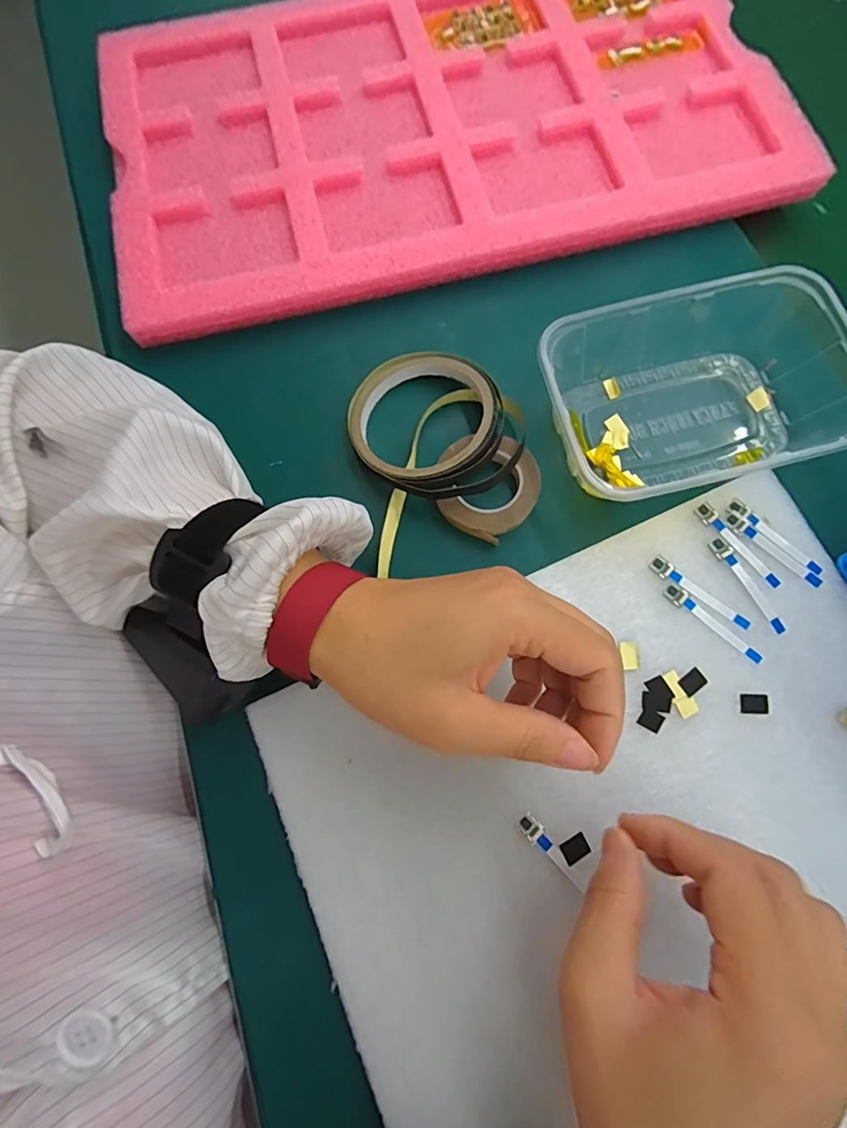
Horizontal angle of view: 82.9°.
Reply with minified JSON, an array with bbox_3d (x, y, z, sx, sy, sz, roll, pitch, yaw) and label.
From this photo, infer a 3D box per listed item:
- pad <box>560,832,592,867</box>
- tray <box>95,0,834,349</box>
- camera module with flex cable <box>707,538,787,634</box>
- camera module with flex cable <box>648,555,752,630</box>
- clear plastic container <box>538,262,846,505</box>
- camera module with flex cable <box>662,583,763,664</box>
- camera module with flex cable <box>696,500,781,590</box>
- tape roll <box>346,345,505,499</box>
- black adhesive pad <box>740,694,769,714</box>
[{"bbox_3d":[0.074,0.139,0.234,0.014,0.004,0.009,-32,77,-6],"label":"pad"},{"bbox_3d":[0.007,-0.337,0.364,0.476,0.026,0.278,-13,75,-2],"label":"tray"},{"bbox_3d":[0.182,0.011,0.267,0.009,0.004,0.059,-29,76,-5],"label":"camera module with flex cable"},{"bbox_3d":[0.153,0.017,0.266,0.060,0.004,0.011,40,80,11],"label":"camera module with flex cable"},{"bbox_3d":[0.156,-0.100,0.284,0.173,0.053,0.114,-8,75,0],"label":"clear plastic container"},{"bbox_3d":[0.159,0.033,0.262,0.060,0.004,0.009,41,80,11],"label":"camera module with flex cable"},{"bbox_3d":[0.179,-0.011,0.273,0.010,0.004,0.059,-34,77,-7],"label":"camera module with flex cable"},{"bbox_3d":[0.001,-0.088,0.299,0.090,0.028,0.098,0,75,2],"label":"tape roll"},{"bbox_3d":[0.174,0.073,0.251,0.015,0.004,0.010,0,75,2],"label":"black adhesive pad"}]

